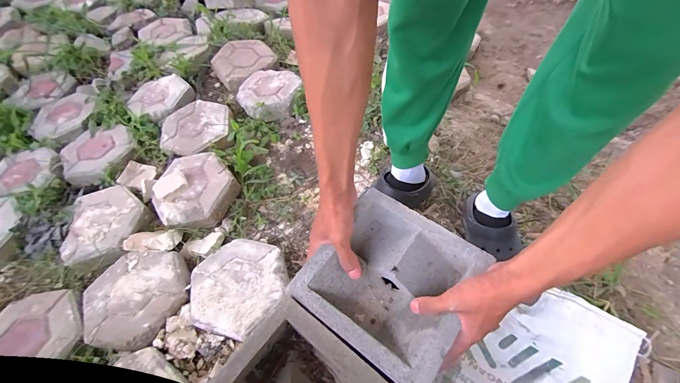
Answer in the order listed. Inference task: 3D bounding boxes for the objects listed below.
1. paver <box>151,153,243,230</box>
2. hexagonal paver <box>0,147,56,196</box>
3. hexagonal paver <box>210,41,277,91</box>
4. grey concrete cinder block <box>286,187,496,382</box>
[{"bbox_3d":[-0.375,-0.005,0.809,0.211,0.052,0.193,39,63,23],"label":"paver"},{"bbox_3d":[-0.849,-0.056,0.839,0.159,0.021,0.150,-7,56,-6],"label":"hexagonal paver"},{"bbox_3d":[-0.327,-0.453,1.071,0.208,0.044,0.203,-36,63,-23],"label":"hexagonal paver"},{"bbox_3d":[0.065,0.121,0.432,0.192,0.065,0.195,33,61,19],"label":"grey concrete cinder block"}]

